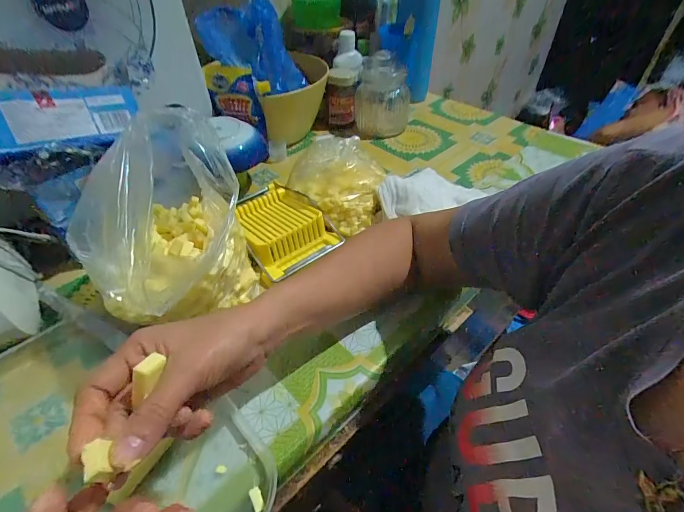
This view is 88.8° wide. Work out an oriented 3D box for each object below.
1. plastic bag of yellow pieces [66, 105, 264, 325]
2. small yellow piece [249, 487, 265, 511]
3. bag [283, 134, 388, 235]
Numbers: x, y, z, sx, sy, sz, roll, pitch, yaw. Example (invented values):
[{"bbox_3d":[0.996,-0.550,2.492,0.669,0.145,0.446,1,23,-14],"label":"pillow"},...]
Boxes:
[{"bbox_3d":[-0.174,-0.019,0.360,0.157,0.175,0.160,25,51,25],"label":"plastic bag of yellow pieces"},{"bbox_3d":[-0.068,0.195,0.280,0.009,0.004,0.017,-22,60,-18],"label":"small yellow piece"},{"bbox_3d":[-0.004,-0.117,0.526,0.143,0.077,0.159,-12,45,-9],"label":"bag"}]

